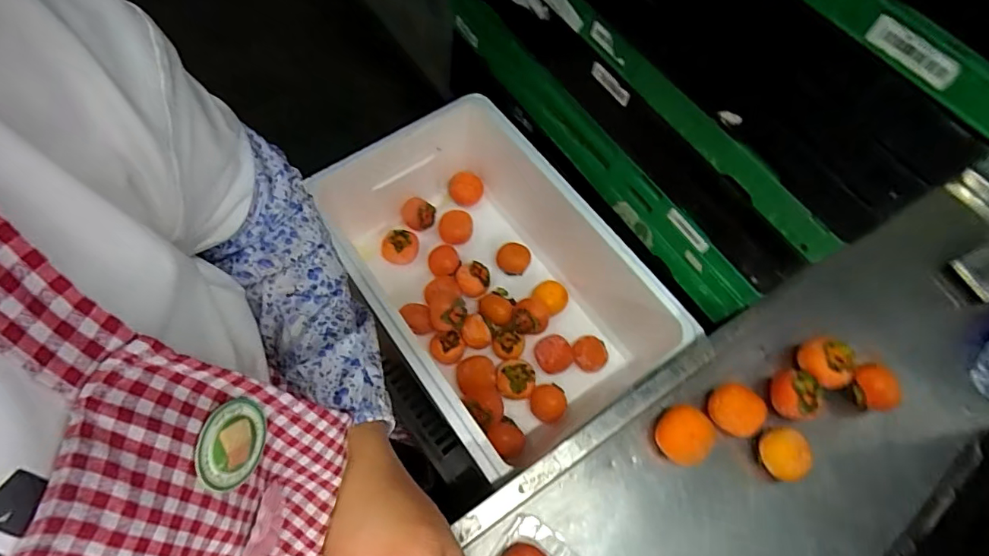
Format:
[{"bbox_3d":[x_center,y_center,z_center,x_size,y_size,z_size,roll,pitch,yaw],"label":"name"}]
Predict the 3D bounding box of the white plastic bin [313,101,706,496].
[{"bbox_3d":[-0.009,0.000,0.689,0.285,0.190,0.456,-32,71,-17],"label":"white plastic bin"}]

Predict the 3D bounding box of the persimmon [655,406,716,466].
[{"bbox_3d":[0.185,0.154,0.484,0.049,0.041,0.047,1,65,-3],"label":"persimmon"}]

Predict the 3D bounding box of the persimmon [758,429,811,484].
[{"bbox_3d":[0.282,0.174,0.482,0.047,0.034,0.047,1,65,-3],"label":"persimmon"}]

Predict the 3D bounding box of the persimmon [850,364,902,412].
[{"bbox_3d":[0.393,0.117,0.513,0.035,0.041,0.046,-13,66,-10],"label":"persimmon"}]

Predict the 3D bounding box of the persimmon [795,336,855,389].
[{"bbox_3d":[0.347,0.093,0.523,0.052,0.043,0.050,21,65,6],"label":"persimmon"}]

